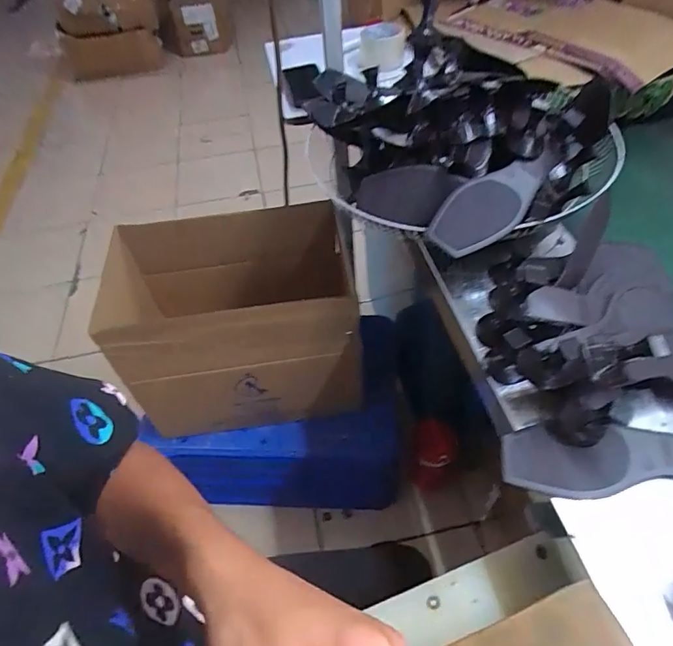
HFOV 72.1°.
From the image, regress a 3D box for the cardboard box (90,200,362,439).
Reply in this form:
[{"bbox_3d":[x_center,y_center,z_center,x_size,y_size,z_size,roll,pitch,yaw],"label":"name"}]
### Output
[{"bbox_3d":[-0.216,-0.009,0.964,0.494,0.330,0.321,-5,49,0],"label":"cardboard box"}]

